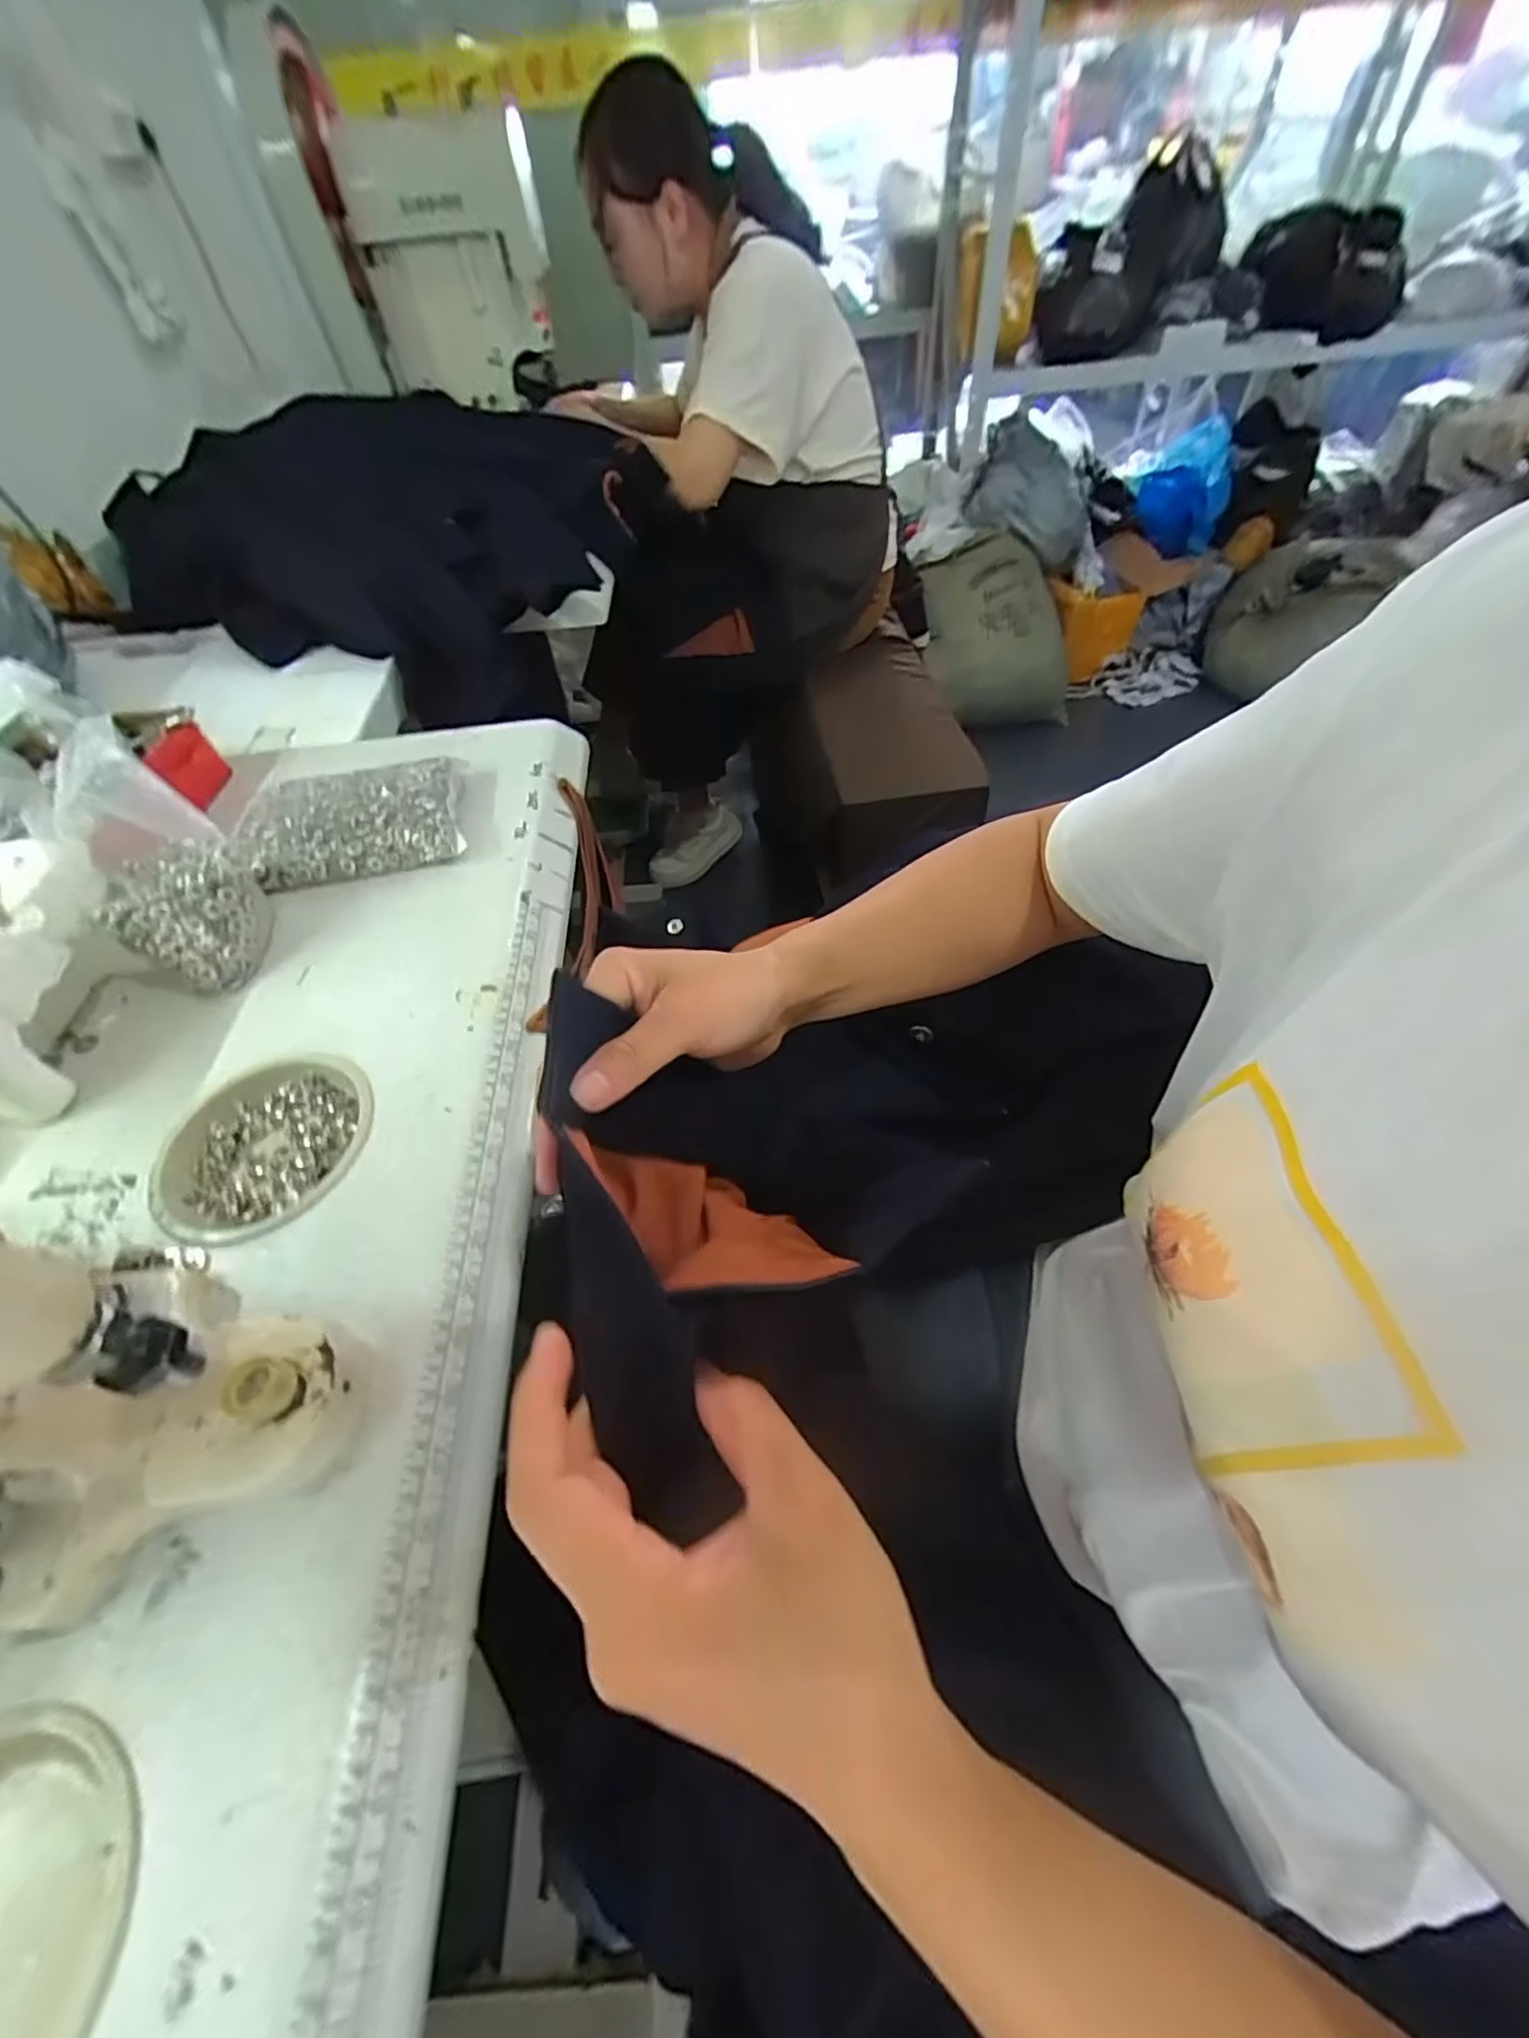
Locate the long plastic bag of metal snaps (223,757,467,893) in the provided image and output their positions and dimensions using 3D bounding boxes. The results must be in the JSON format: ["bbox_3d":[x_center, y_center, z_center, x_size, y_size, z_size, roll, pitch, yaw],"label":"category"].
[{"bbox_3d":[-0.335,-0.159,0.556,0.175,0.039,0.105,-9,52,-4],"label":"long plastic bag of metal snaps"}]

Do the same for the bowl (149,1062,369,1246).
[{"bbox_3d":[-0.294,0.077,0.410,0.117,0.016,0.118,-2,52,2],"label":"bowl"}]

